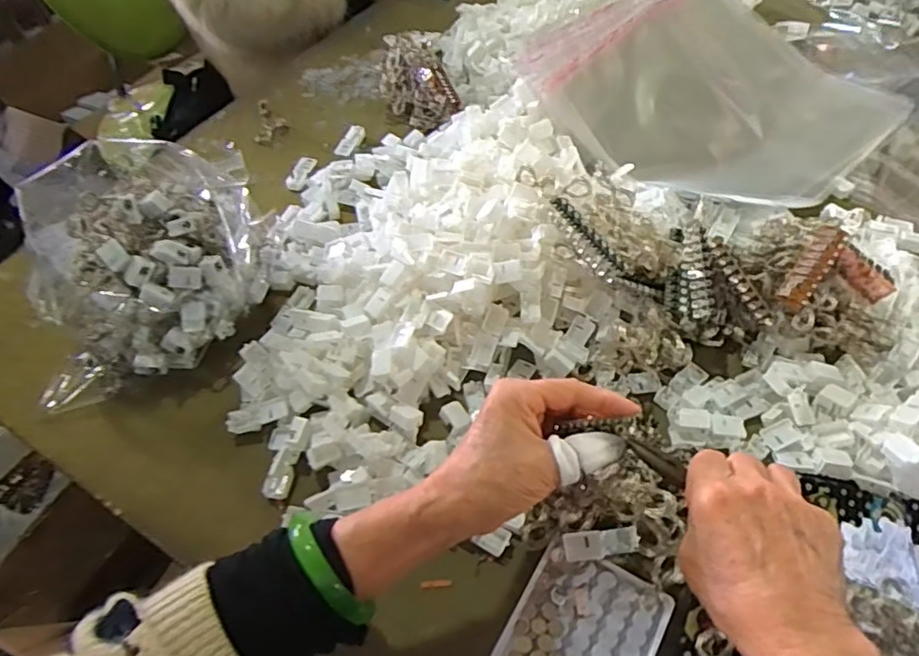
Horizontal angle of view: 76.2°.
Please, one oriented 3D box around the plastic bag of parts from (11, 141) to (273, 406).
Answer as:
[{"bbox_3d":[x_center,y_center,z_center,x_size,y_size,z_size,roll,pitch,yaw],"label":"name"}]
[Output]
[{"bbox_3d":[-0.305,-0.074,0.567,0.215,0.123,0.211,-14,54,-8],"label":"plastic bag of parts"}]

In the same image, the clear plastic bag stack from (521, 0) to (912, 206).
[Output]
[{"bbox_3d":[0.307,-0.297,0.727,0.348,0.067,0.376,-41,79,-12],"label":"clear plastic bag stack"}]

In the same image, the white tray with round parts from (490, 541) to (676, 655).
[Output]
[{"bbox_3d":[0.080,0.221,0.403,0.095,0.010,0.126,25,58,20],"label":"white tray with round parts"}]

